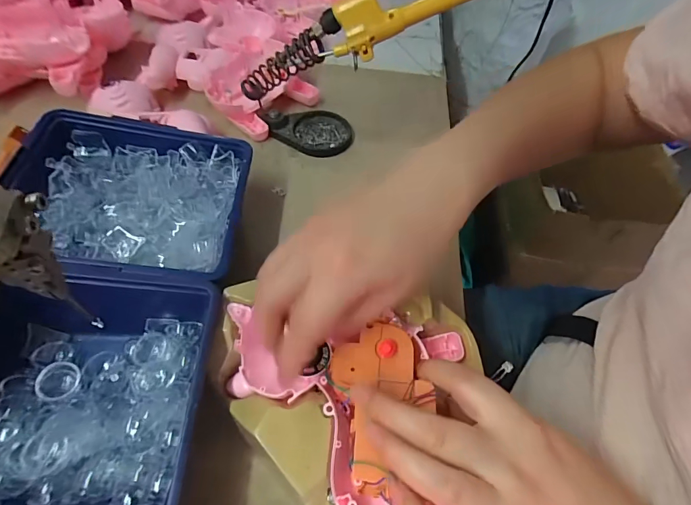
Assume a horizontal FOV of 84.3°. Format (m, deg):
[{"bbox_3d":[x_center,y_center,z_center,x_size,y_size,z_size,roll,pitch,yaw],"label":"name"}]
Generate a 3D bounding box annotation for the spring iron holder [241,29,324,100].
[{"bbox_3d":[-0.063,-0.179,0.368,0.090,0.027,0.026,-17,50,31],"label":"spring iron holder"}]

